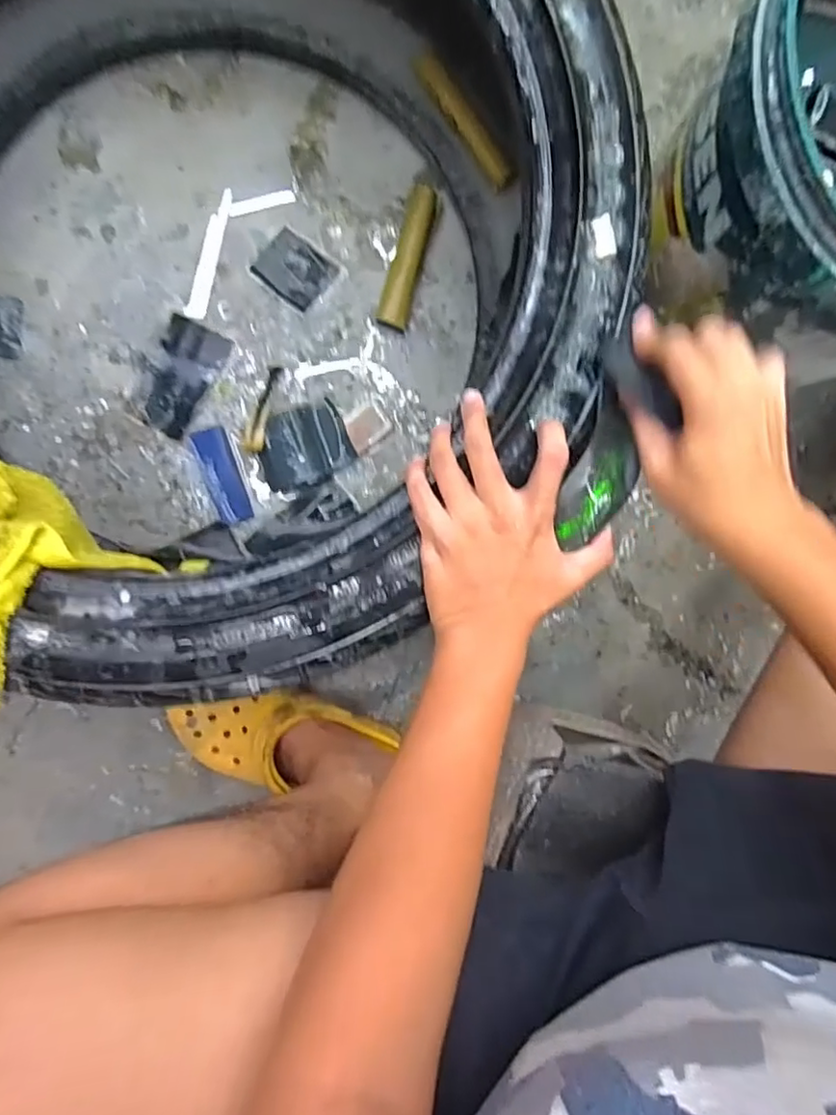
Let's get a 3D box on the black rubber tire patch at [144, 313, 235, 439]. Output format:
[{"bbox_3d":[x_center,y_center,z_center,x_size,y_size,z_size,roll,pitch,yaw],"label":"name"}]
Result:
[{"bbox_3d":[-0.242,-0.184,0.621,0.064,0.009,0.114,26,91,-5],"label":"black rubber tire patch"}]

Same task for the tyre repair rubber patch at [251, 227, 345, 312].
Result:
[{"bbox_3d":[-0.124,-0.294,0.623,0.076,0.005,0.060,36,90,-5],"label":"tyre repair rubber patch"}]

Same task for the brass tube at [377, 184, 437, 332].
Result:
[{"bbox_3d":[-0.009,-0.305,0.620,0.029,0.020,0.142,16,92,-4],"label":"brass tube"}]

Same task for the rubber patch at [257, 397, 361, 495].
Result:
[{"bbox_3d":[-0.115,-0.112,0.613,0.091,0.027,0.073,-23,94,-2],"label":"rubber patch"}]

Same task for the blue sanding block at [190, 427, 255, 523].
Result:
[{"bbox_3d":[-0.196,-0.083,0.614,0.036,0.008,0.097,-21,94,-3],"label":"blue sanding block"}]

